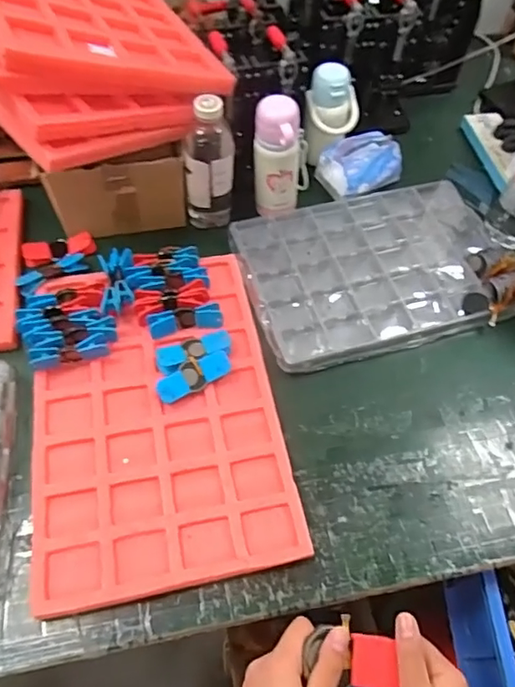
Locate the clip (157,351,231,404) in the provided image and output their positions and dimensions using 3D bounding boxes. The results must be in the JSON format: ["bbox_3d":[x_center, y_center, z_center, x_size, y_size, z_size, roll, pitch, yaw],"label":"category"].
[{"bbox_3d":[-0.090,0.047,0.758,0.109,0.028,0.037,-29,63,-21],"label":"clip"}]

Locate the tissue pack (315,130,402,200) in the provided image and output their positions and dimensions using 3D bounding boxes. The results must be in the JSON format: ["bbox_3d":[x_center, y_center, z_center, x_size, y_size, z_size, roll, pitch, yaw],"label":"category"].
[{"bbox_3d":[0.200,-0.344,1.019,0.160,0.056,0.107,-23,62,-16],"label":"tissue pack"}]

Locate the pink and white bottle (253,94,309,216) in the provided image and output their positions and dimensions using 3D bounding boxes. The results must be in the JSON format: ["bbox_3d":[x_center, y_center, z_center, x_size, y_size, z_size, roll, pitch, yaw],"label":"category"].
[{"bbox_3d":[0.039,-0.308,0.887,0.094,0.190,0.069,9,58,3],"label":"pink and white bottle"}]

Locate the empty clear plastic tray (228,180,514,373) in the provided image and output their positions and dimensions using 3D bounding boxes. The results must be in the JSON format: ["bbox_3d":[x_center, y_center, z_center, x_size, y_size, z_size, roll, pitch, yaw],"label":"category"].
[{"bbox_3d":[0.208,-0.137,0.896,0.455,0.032,0.304,-14,60,-11],"label":"empty clear plastic tray"}]

